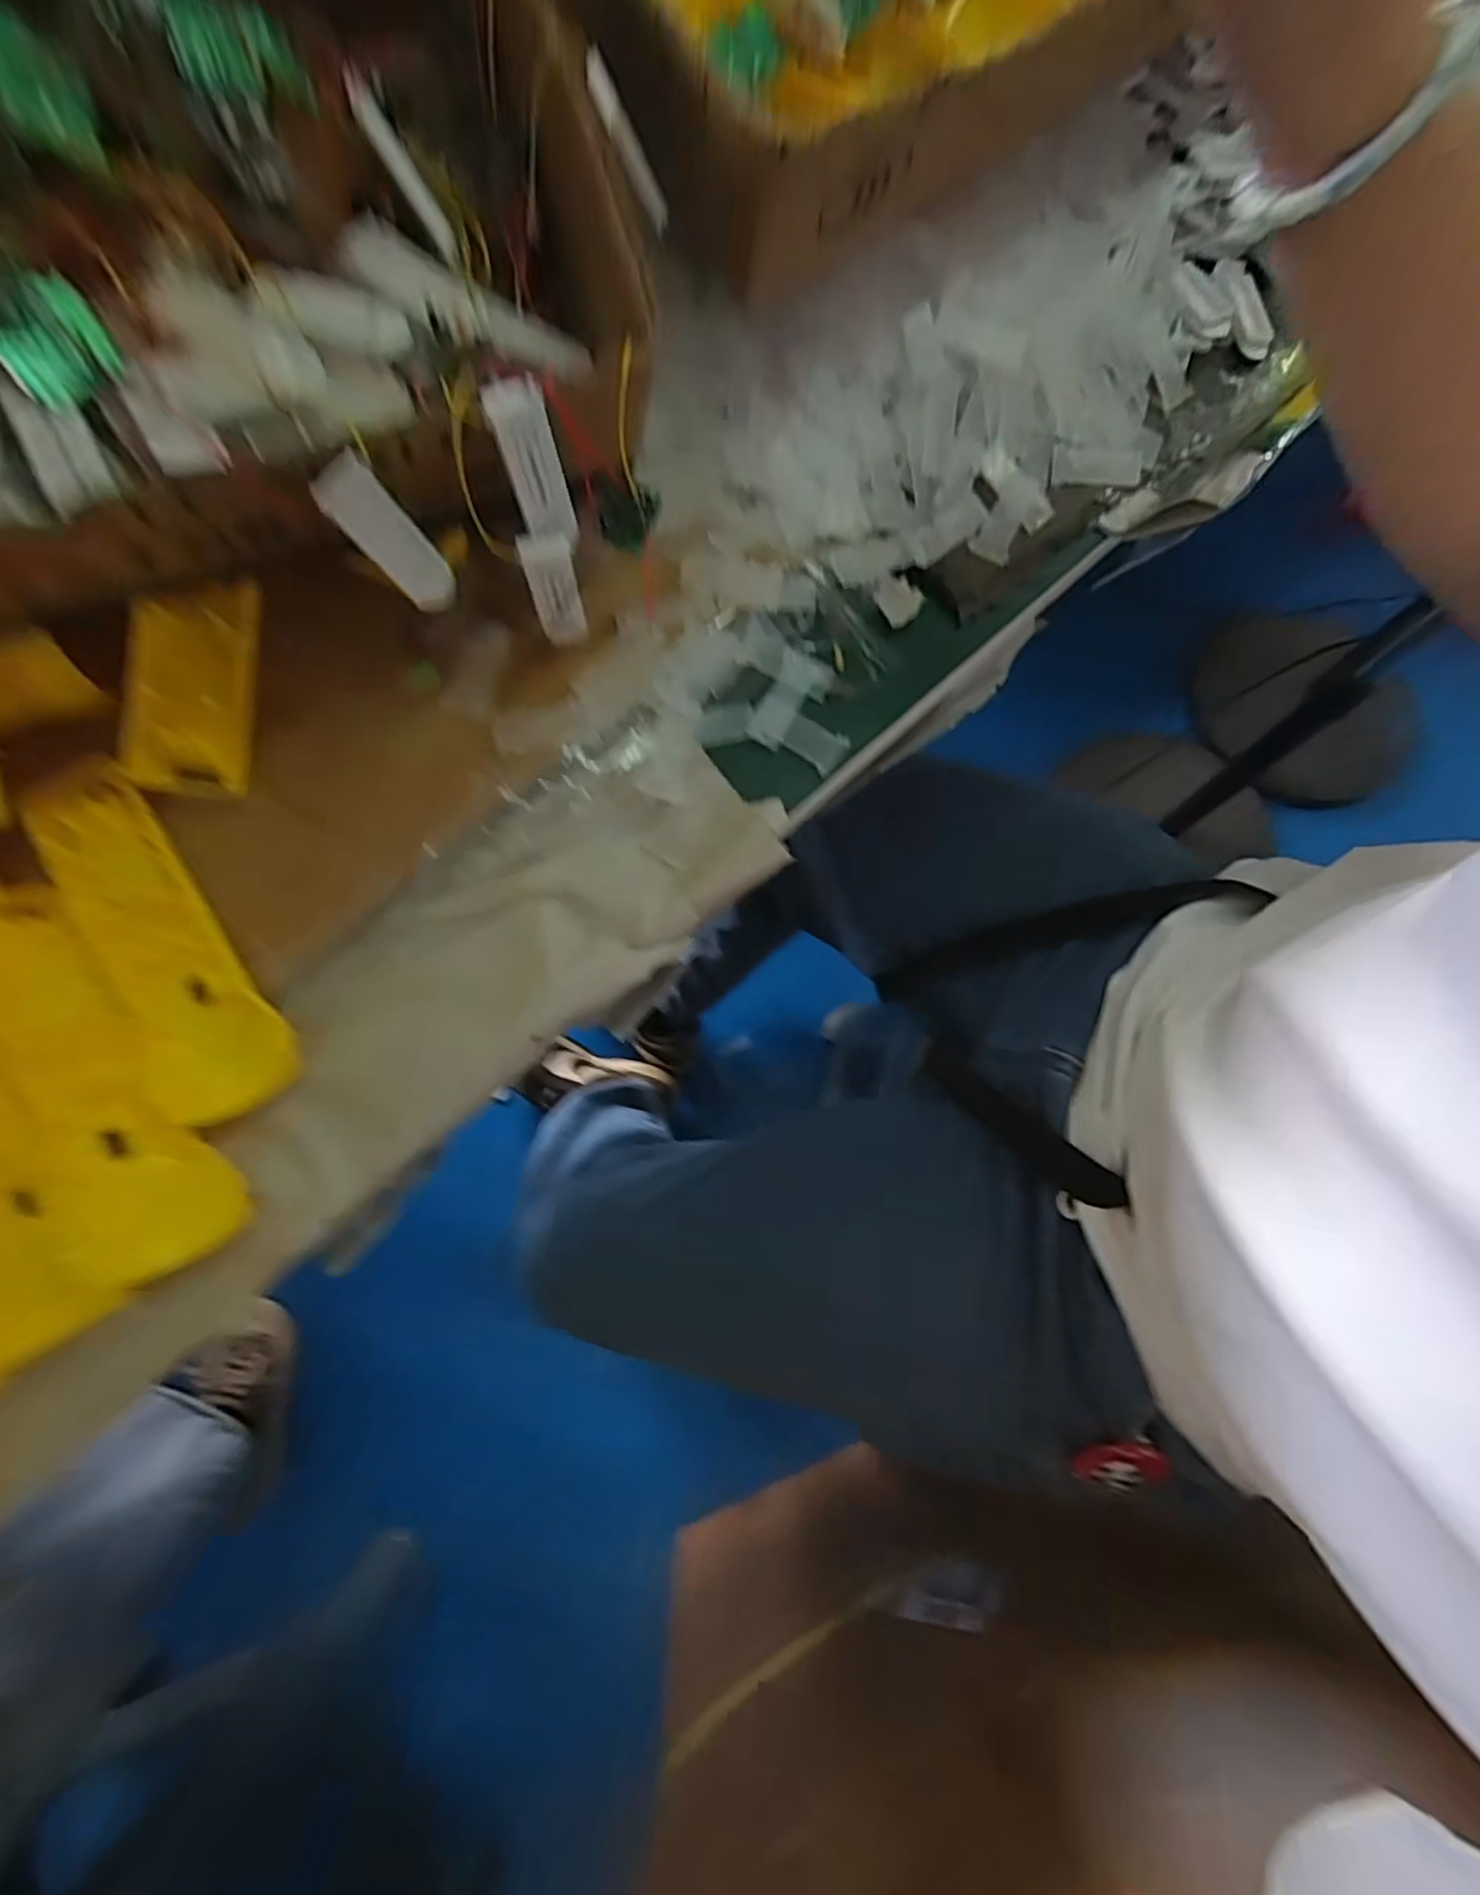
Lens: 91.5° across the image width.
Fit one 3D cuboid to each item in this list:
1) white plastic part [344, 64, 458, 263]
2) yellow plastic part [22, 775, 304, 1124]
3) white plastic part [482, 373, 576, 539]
[{"bbox_3d":[-0.128,-0.296,0.273,0.008,0.010,0.056,-42,120,-10],"label":"white plastic part"},{"bbox_3d":[-0.246,-0.002,0.303,0.049,0.019,0.161,-36,78,-9],"label":"yellow plastic part"},{"bbox_3d":[-0.078,-0.183,0.274,0.020,0.055,0.004,-26,61,-10],"label":"white plastic part"}]

